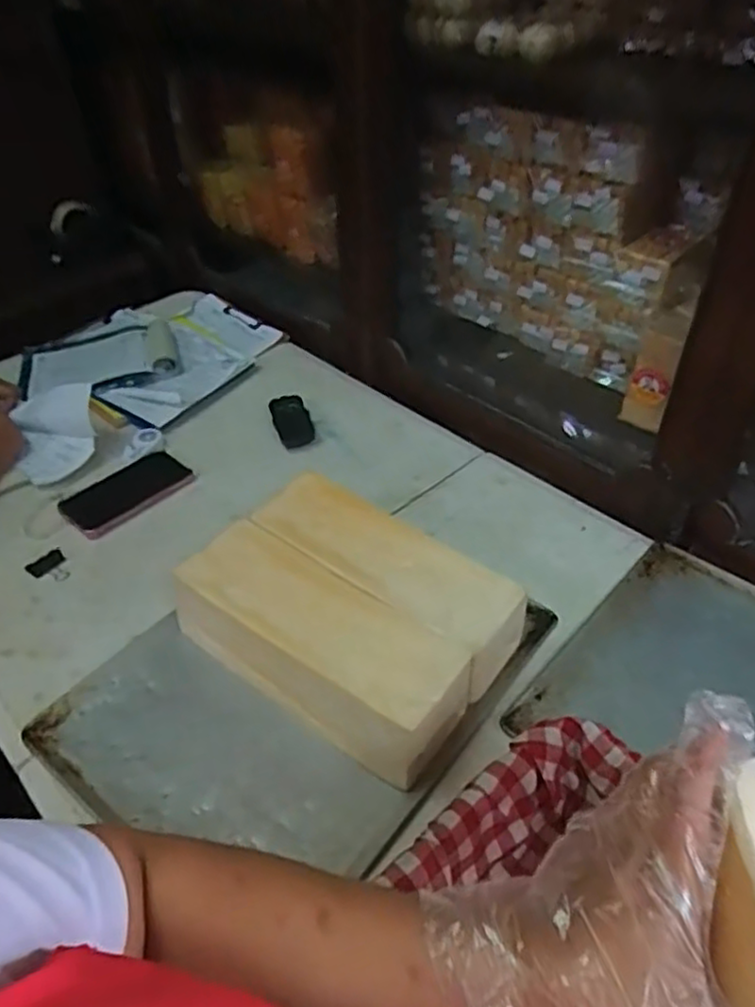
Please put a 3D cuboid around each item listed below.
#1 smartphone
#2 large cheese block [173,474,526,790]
[{"bbox_3d":[-0.329,-0.018,0.905,0.087,0.009,0.160,29,48,25],"label":"smartphone"},{"bbox_3d":[-0.029,0.113,0.700,0.288,0.100,0.221,30,48,26],"label":"large cheese block"}]

